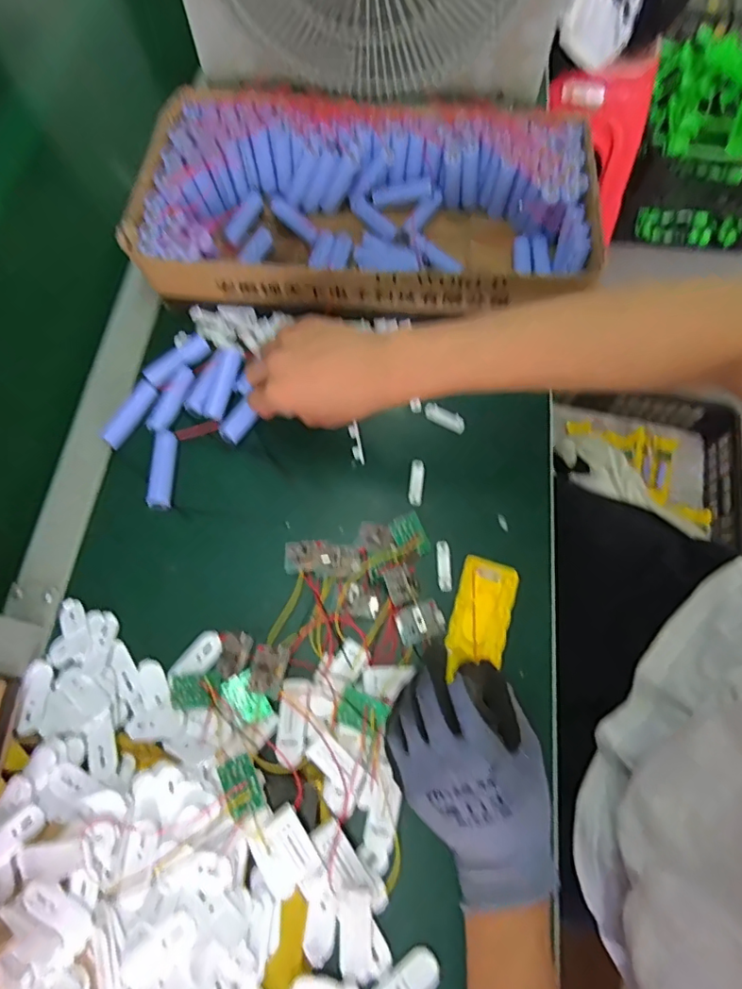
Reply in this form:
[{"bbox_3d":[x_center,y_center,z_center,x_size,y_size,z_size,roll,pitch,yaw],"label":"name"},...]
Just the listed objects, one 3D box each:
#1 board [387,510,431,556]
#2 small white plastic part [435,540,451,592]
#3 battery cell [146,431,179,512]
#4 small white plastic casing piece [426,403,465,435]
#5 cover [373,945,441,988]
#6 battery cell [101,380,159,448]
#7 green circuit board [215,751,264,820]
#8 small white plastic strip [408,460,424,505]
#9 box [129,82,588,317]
[{"bbox_3d":[0.033,0.035,0.457,0.027,0.004,0.037,-28,88,-19],"label":"board"},{"bbox_3d":[0.062,0.060,0.459,0.011,0.005,0.045,-1,66,-3],"label":"small white plastic part"},{"bbox_3d":[-0.182,-0.020,0.484,0.021,0.024,0.070,2,66,-1],"label":"battery cell"},{"bbox_3d":[0.070,-0.073,0.514,0.041,0.011,0.014,29,68,10],"label":"small white plastic casing piece"},{"bbox_3d":[0.022,0.318,0.349,0.050,0.004,0.025,-32,71,-15],"label":"cover"},{"bbox_3d":[-0.222,-0.074,0.503,0.020,0.017,0.066,28,67,10],"label":"battery cell"},{"bbox_3d":[-0.089,0.198,0.368,0.023,0.007,0.036,-25,69,-13],"label":"green circuit board"},{"bbox_3d":[0.041,-0.011,0.491,0.011,0.006,0.042,4,78,-1],"label":"small white plastic strip"},{"bbox_3d":[-0.005,-0.289,0.550,0.429,0.085,0.219,3,66,-1],"label":"box"}]

